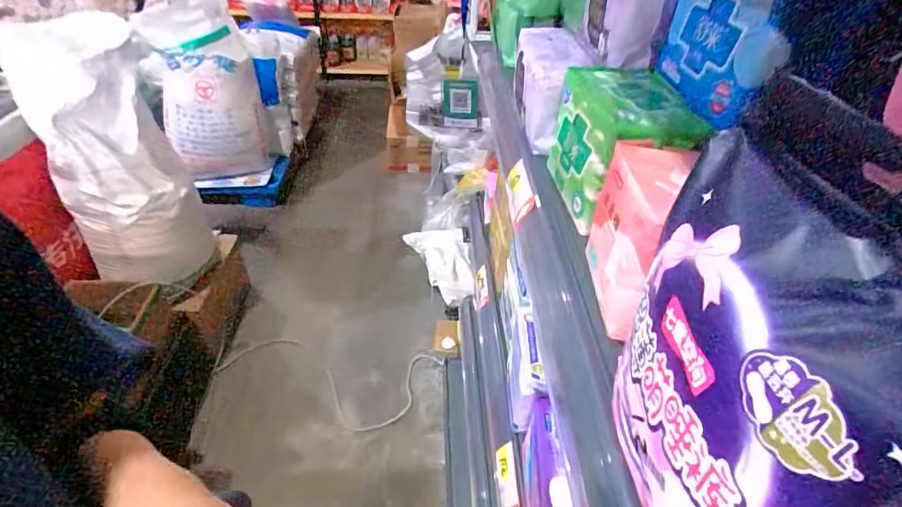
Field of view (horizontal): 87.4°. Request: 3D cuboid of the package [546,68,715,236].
[{"bbox_3d":[0.146,-0.096,0.429,0.079,0.101,0.138,2,40,-2],"label":"package"}]

